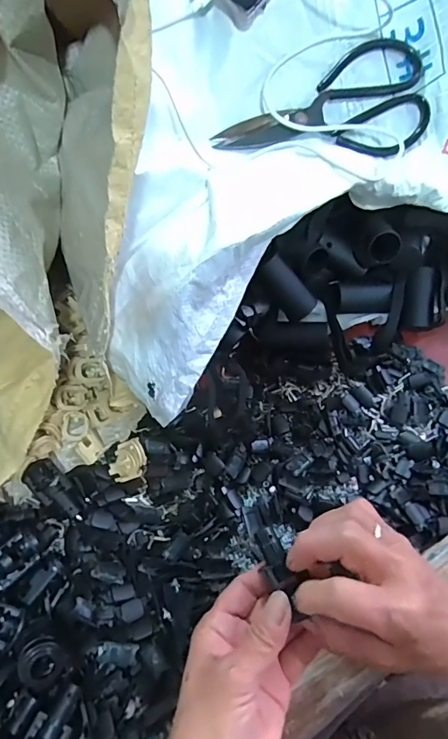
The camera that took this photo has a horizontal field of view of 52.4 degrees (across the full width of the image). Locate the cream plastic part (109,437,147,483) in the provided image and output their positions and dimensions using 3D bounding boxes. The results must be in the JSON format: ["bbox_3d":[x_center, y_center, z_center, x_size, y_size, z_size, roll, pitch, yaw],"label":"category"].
[{"bbox_3d":[-0.077,0.074,0.375,0.034,0.016,0.029,-32,77,18],"label":"cream plastic part"}]

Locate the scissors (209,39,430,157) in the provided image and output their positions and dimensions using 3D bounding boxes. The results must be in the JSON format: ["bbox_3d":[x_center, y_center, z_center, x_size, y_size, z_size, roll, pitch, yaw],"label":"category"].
[{"bbox_3d":[0.101,-0.228,0.433,0.197,0.018,0.098,-30,99,0],"label":"scissors"}]

